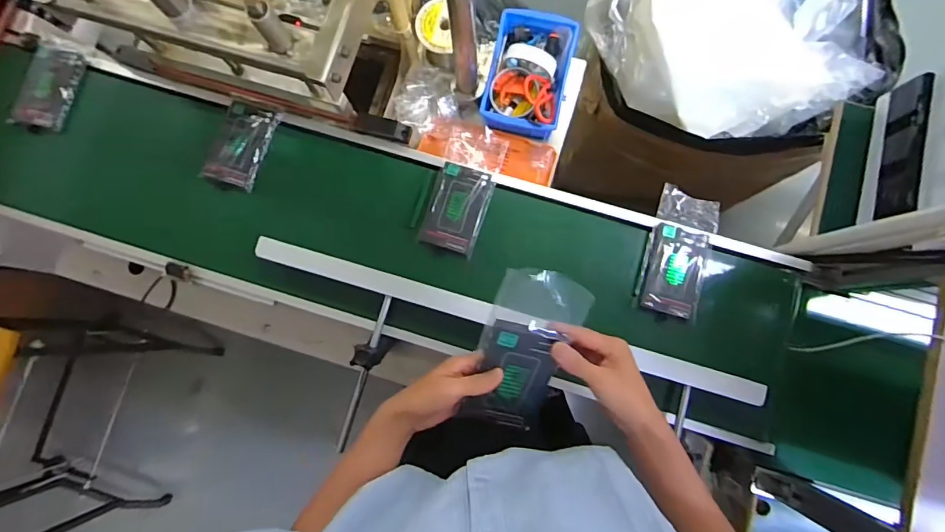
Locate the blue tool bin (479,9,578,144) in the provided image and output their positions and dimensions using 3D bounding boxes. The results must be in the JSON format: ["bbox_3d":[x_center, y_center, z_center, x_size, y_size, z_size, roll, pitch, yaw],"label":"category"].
[{"bbox_3d":[0.102,-0.344,0.831,0.140,0.071,0.216,13,83,3],"label":"blue tool bin"}]

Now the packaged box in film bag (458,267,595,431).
[{"bbox_3d":[0.055,0.095,0.491,0.093,0.030,0.189,13,113,3],"label":"packaged box in film bag"}]

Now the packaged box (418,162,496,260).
[{"bbox_3d":[-0.023,-0.092,0.745,0.089,0.016,0.135,18,84,3],"label":"packaged box"}]

